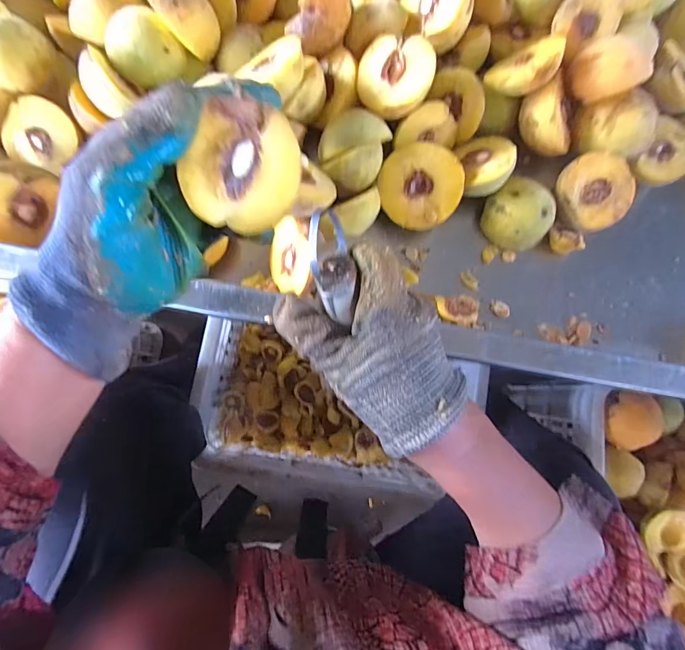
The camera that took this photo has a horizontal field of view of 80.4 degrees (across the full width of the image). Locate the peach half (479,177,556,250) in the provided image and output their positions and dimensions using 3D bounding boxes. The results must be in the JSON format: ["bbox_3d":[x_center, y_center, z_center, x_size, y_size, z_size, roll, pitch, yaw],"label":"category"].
[{"bbox_3d":[0.166,-0.103,0.381,0.056,0.032,0.060,0,82,-4],"label":"peach half"}]

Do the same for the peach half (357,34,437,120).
[{"bbox_3d":[0.048,-0.212,0.351,0.065,0.024,0.065,10,89,24],"label":"peach half"}]

